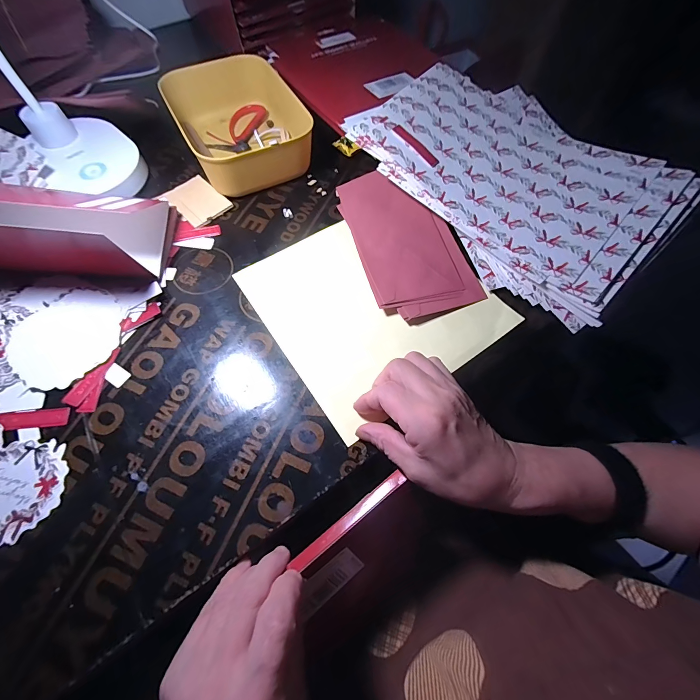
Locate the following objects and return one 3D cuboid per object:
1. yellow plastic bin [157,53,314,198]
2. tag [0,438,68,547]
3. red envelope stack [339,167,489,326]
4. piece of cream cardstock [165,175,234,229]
[{"bbox_3d":[-0.135,-0.281,0.410,0.128,0.058,0.195,-26,69,-12],"label":"yellow plastic bin"},{"bbox_3d":[-0.264,0.109,0.255,0.074,0.004,0.072,0,66,-1],"label":"tag"},{"bbox_3d":[0.056,-0.125,0.364,0.109,0.015,0.200,-19,68,-9],"label":"red envelope stack"},{"bbox_3d":[-0.182,-0.179,0.391,0.051,0.007,0.076,-41,73,-17],"label":"piece of cream cardstock"}]

